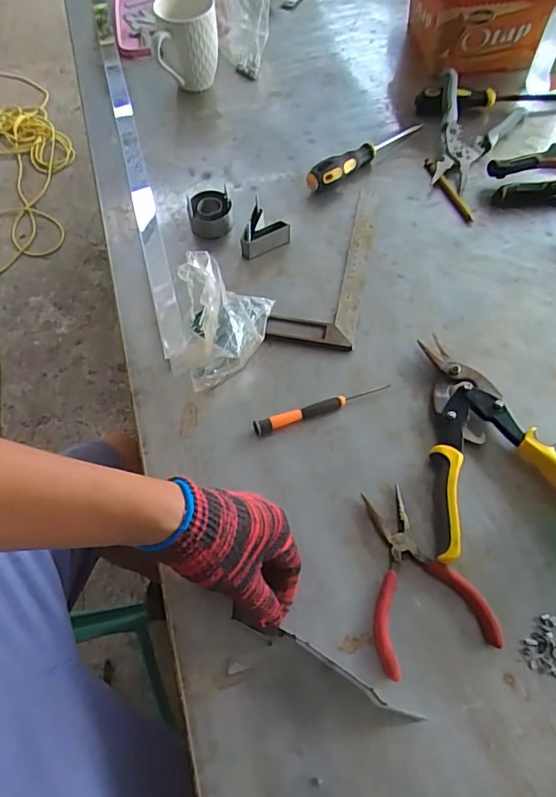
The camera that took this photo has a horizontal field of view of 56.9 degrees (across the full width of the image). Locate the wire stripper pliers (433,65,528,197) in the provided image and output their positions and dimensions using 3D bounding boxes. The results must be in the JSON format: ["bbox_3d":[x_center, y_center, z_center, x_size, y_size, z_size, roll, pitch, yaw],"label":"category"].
[{"bbox_3d":[0.259,-0.367,0.697,0.121,0.043,0.199,23,65,13],"label":"wire stripper pliers"}]

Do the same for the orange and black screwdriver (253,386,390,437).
[{"bbox_3d":[0.044,0.010,0.519,0.141,0.011,0.015,-16,63,-7],"label":"orange and black screwdriver"}]

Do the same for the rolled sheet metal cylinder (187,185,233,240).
[{"bbox_3d":[-0.084,-0.230,0.638,0.054,0.035,0.054,-11,63,-4],"label":"rolled sheet metal cylinder"}]

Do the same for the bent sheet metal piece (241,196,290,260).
[{"bbox_3d":[-0.013,-0.200,0.620,0.051,0.036,0.064,12,63,8],"label":"bent sheet metal piece"}]

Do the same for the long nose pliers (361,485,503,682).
[{"bbox_3d":[0.117,0.151,0.446,0.101,0.011,0.143,-14,63,-6],"label":"long nose pliers"}]

